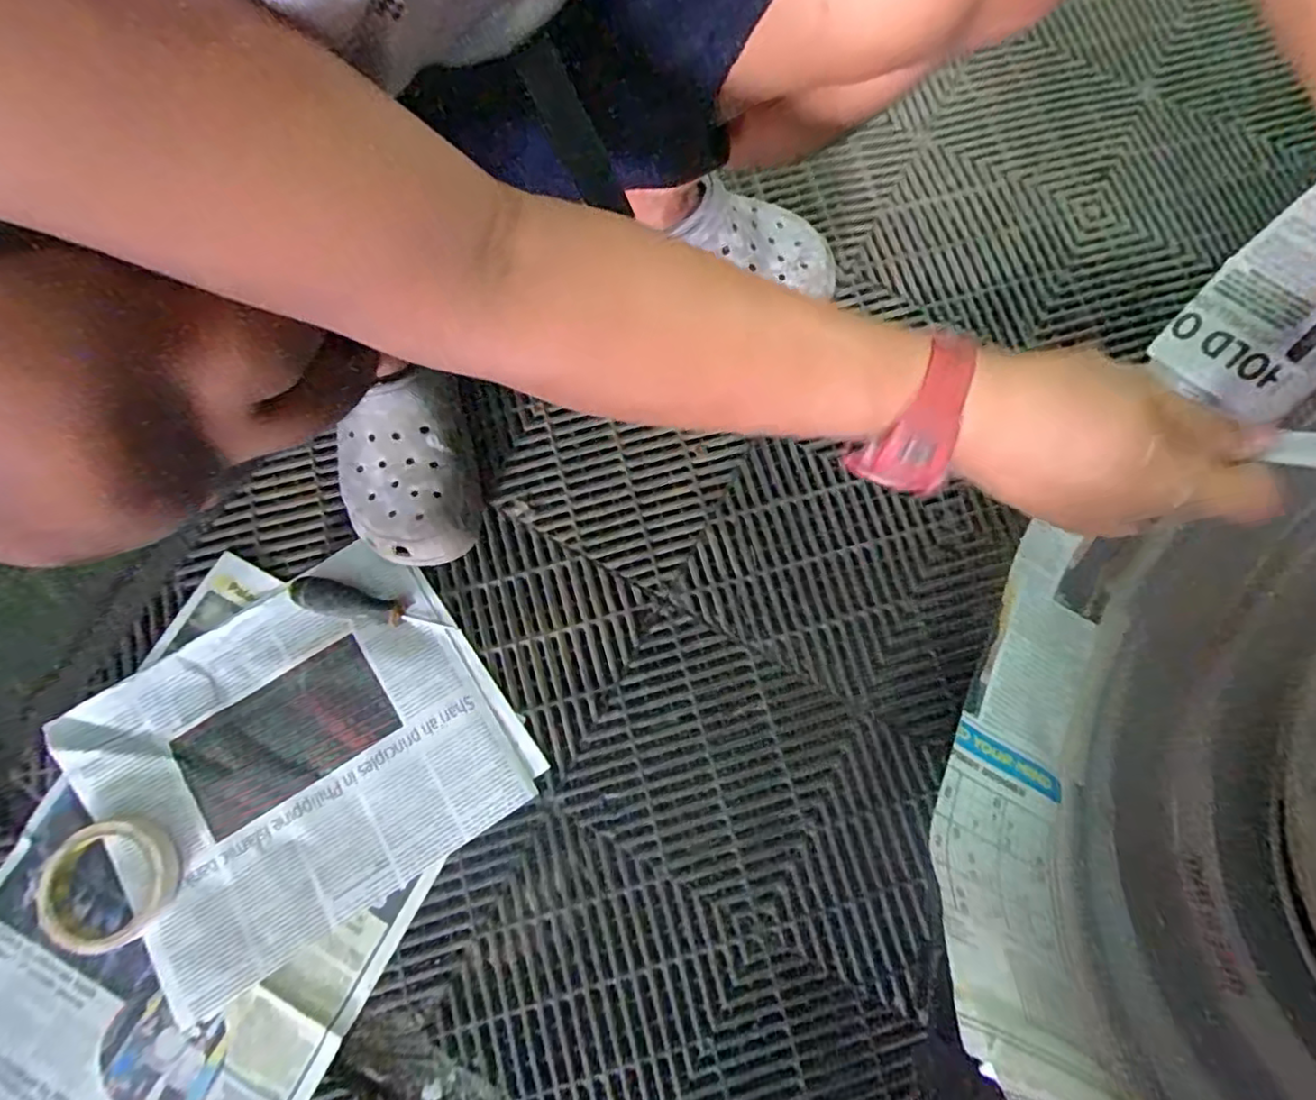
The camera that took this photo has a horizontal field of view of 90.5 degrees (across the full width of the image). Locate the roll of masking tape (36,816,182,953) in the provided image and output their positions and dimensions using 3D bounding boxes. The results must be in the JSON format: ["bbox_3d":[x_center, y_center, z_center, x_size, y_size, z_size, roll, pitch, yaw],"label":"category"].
[{"bbox_3d":[-0.444,0.270,0.527,0.103,0.020,0.096,0,76,-2],"label":"roll of masking tape"}]

